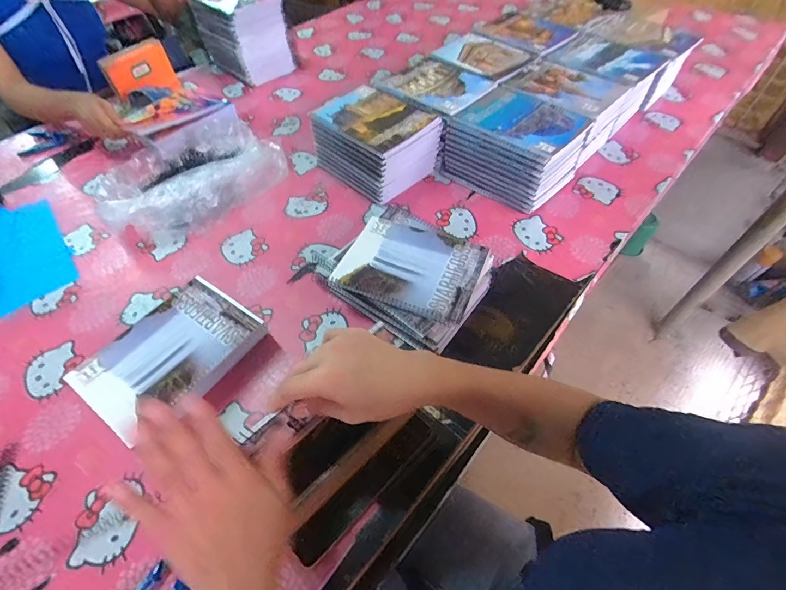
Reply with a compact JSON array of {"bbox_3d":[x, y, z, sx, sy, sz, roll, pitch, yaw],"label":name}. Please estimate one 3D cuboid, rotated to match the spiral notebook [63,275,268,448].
[{"bbox_3d":[-0.284,0.073,0.491,0.147,0.014,0.198,30,59,21],"label":"spiral notebook"}]

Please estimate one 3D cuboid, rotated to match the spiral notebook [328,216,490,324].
[{"bbox_3d":[0.026,-0.045,0.552,0.191,0.011,0.145,21,56,16],"label":"spiral notebook"}]

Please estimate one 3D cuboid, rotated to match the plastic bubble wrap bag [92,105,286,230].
[{"bbox_3d":[-0.389,-0.241,0.742,0.241,0.080,0.341,38,62,25],"label":"plastic bubble wrap bag"}]

